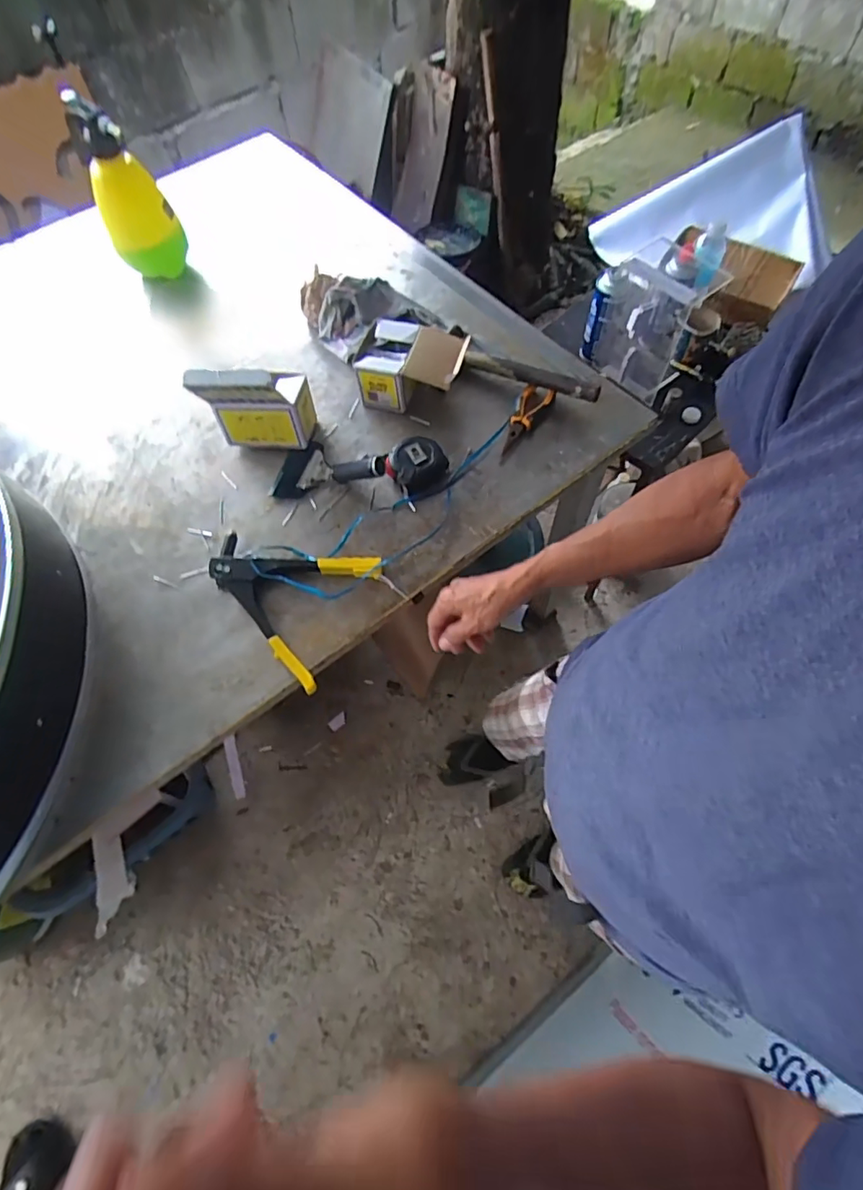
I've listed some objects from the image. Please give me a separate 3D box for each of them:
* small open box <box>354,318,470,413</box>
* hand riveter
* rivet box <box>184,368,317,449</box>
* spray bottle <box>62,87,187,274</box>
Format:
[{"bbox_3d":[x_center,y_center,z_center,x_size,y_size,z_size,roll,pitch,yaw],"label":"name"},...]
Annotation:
[{"bbox_3d":[-0.029,-0.363,0.869,0.165,0.095,0.115,16,65,11],"label":"small open box"},{"bbox_3d":[-0.201,-0.004,0.730,0.214,0.028,0.189,24,66,14],"label":"hand riveter"},{"bbox_3d":[-0.255,-0.290,0.806,0.135,0.166,0.098,2,63,4],"label":"rivet box"},{"bbox_3d":[-0.542,-0.711,0.985,0.129,0.270,0.132,-27,65,-11],"label":"spray bottle"}]

